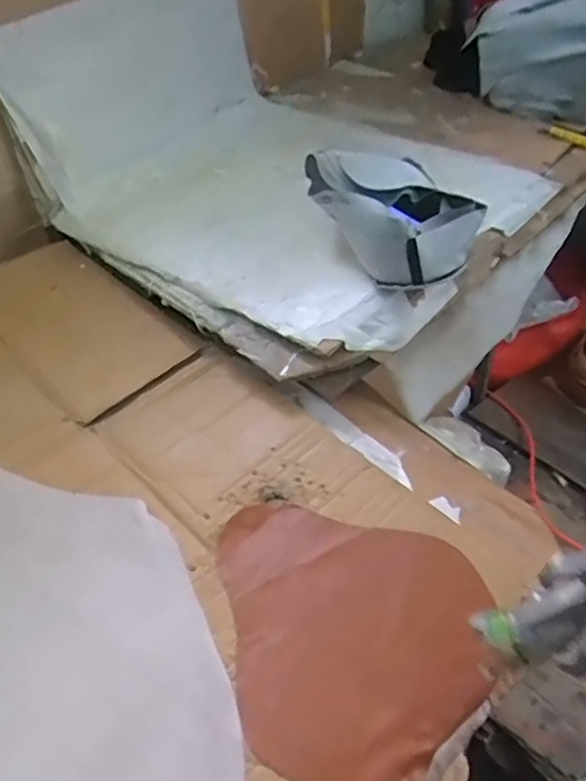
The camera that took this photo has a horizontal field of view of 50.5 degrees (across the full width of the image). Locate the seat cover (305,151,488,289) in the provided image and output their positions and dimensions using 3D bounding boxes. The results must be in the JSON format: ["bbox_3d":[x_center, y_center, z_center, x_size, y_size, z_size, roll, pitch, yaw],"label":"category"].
[{"bbox_3d":[0.161,-0.279,0.978,0.192,0.114,0.313,-27,47,-22],"label":"seat cover"}]

